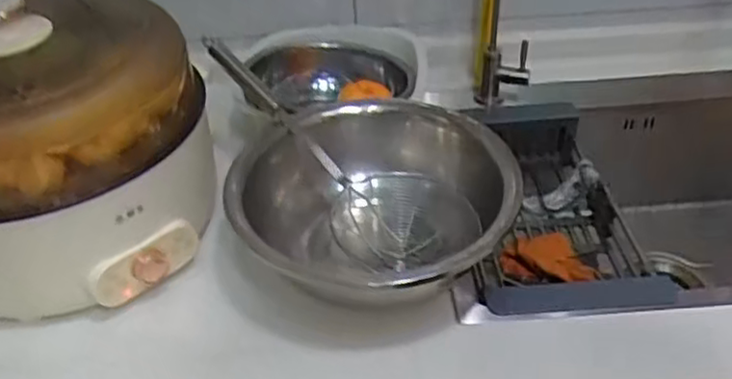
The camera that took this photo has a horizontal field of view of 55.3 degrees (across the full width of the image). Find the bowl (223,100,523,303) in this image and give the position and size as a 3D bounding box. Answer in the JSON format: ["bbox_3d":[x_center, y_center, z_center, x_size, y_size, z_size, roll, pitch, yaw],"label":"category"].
[{"bbox_3d":[0.007,0.021,0.724,0.243,0.125,0.254,-2,38,1],"label":"bowl"}]

